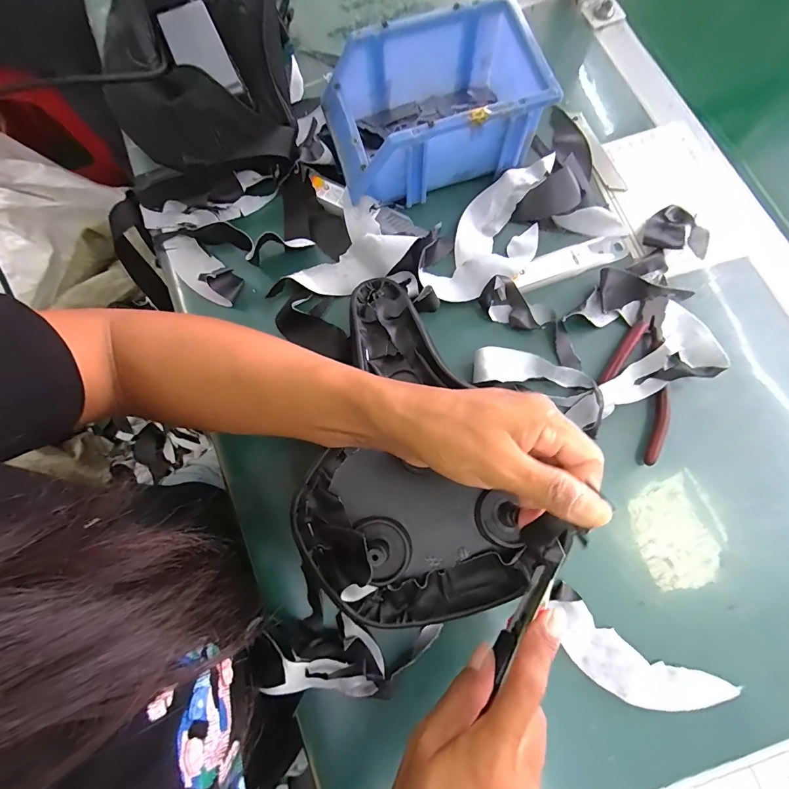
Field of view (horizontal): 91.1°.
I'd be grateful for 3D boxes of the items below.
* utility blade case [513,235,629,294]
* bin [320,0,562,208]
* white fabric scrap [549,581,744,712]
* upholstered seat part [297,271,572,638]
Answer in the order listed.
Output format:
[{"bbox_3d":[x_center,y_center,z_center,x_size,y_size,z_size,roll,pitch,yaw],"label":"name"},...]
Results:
[{"bbox_3d":[0.158,-0.119,0.343,0.112,0.010,0.025,-20,78,-3],"label":"utility blade case"},{"bbox_3d":[0.031,-0.250,0.342,0.172,0.074,0.120,-14,77,-2],"label":"bin"},{"bbox_3d":[0.170,0.193,0.278,0.134,0.004,0.047,29,77,7],"label":"white fabric scrap"},{"bbox_3d":[-0.001,0.047,0.265,0.148,0.040,0.260,-30,78,-6],"label":"upholstered seat part"}]

